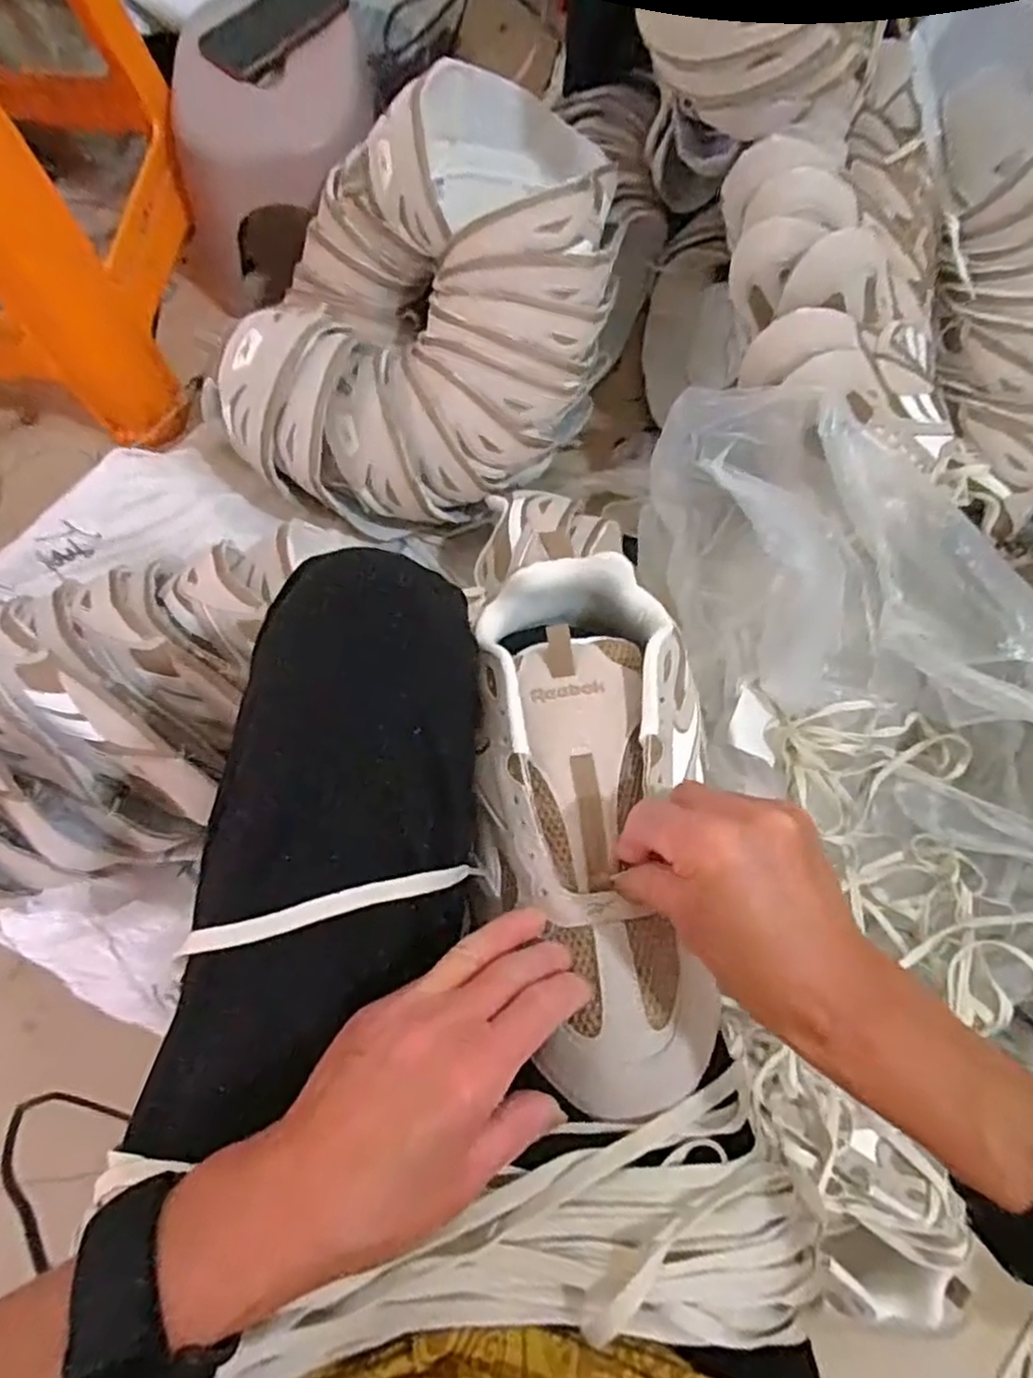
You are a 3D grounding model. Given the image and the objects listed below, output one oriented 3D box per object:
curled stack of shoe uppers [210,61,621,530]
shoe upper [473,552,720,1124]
[{"bbox_3d":[-0.077,-0.372,0.686,0.320,0.152,0.416,5,72,2],"label":"curled stack of shoe uppers"},{"bbox_3d":[0.039,0.055,0.341,0.104,0.067,0.252,-4,72,-1],"label":"shoe upper"}]

